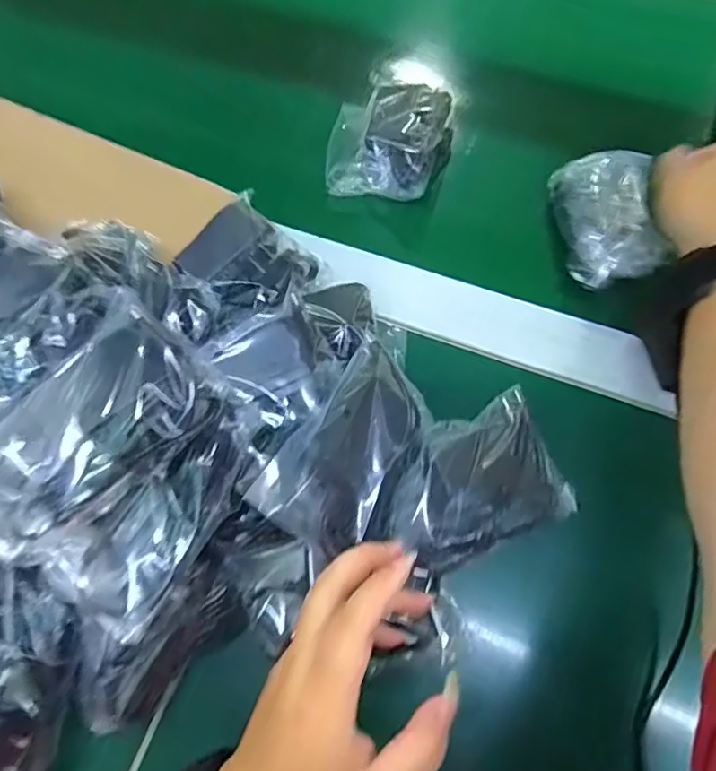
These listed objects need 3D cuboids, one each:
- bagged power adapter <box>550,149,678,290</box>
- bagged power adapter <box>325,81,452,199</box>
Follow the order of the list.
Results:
[{"bbox_3d":[0.187,-0.126,0.415,0.064,0.031,0.109,1,66,2],"label":"bagged power adapter"},{"bbox_3d":[0.026,-0.205,0.463,0.098,0.039,0.098,10,67,6],"label":"bagged power adapter"}]

